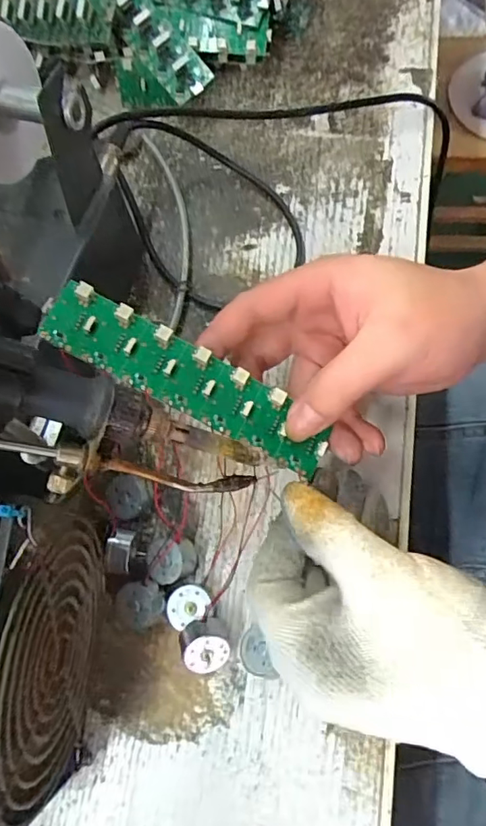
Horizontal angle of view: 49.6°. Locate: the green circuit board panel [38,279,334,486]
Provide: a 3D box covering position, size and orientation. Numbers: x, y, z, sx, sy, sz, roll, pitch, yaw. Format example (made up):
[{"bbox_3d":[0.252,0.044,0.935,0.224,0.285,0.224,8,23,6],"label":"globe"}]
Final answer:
[{"bbox_3d":[-0.024,-0.016,0.239,0.138,0.006,0.032,30,75,-5],"label":"green circuit board panel"}]

